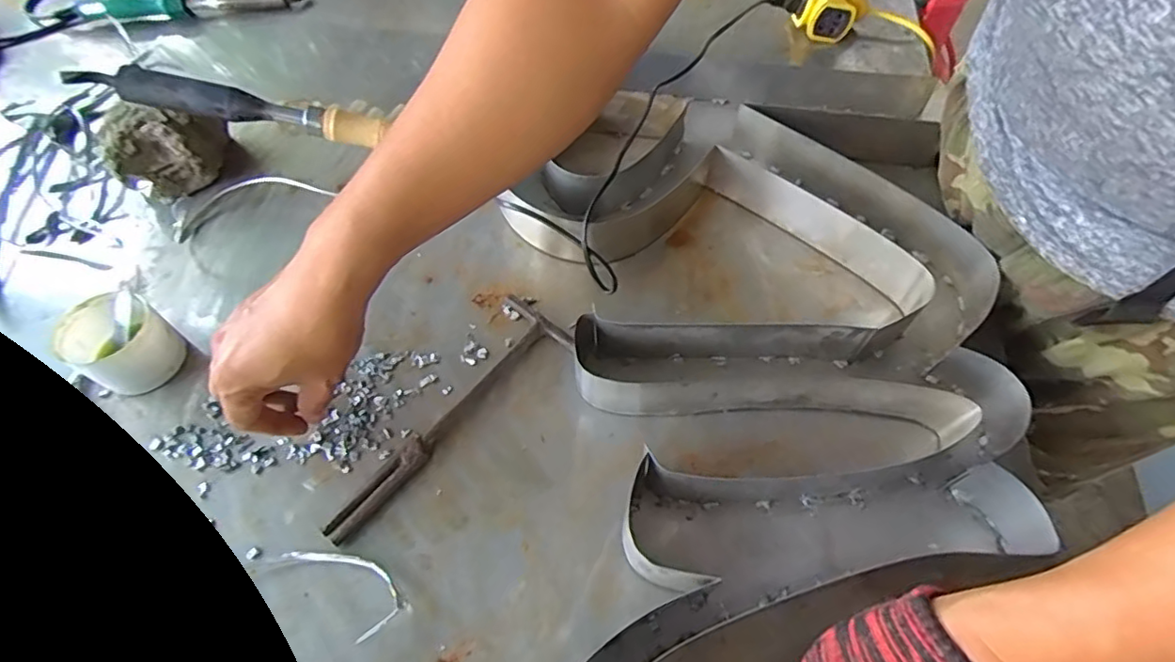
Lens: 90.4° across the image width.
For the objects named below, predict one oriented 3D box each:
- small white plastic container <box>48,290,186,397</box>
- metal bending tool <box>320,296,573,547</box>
[{"bbox_3d":[-0.364,0.011,0.459,0.066,0.052,0.062,-1,57,1],"label":"small white plastic container"},{"bbox_3d":[-0.110,0.060,0.443,0.064,0.013,0.222,37,65,22],"label":"metal bending tool"}]

